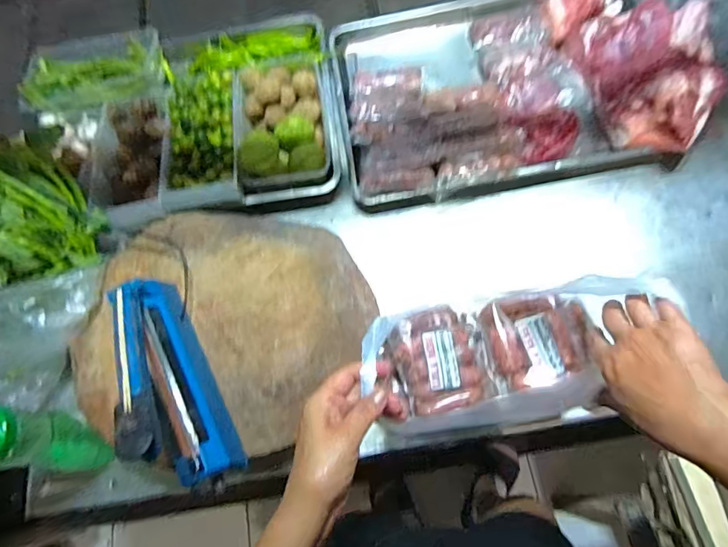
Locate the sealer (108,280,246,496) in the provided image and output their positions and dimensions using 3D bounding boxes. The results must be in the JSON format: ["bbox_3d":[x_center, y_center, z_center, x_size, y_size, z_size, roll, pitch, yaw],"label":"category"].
[{"bbox_3d":[-0.251,0.129,0.610,0.064,0.206,0.291,-27,73,-6],"label":"sealer"}]

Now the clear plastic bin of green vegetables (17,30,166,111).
[{"bbox_3d":[-0.527,-0.387,0.945,0.255,0.058,0.143,-10,72,2],"label":"clear plastic bin of green vegetables"}]

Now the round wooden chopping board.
[{"bbox_3d":[-0.210,0.084,0.741,0.402,0.054,0.374,-2,73,5],"label":"round wooden chopping board"}]

